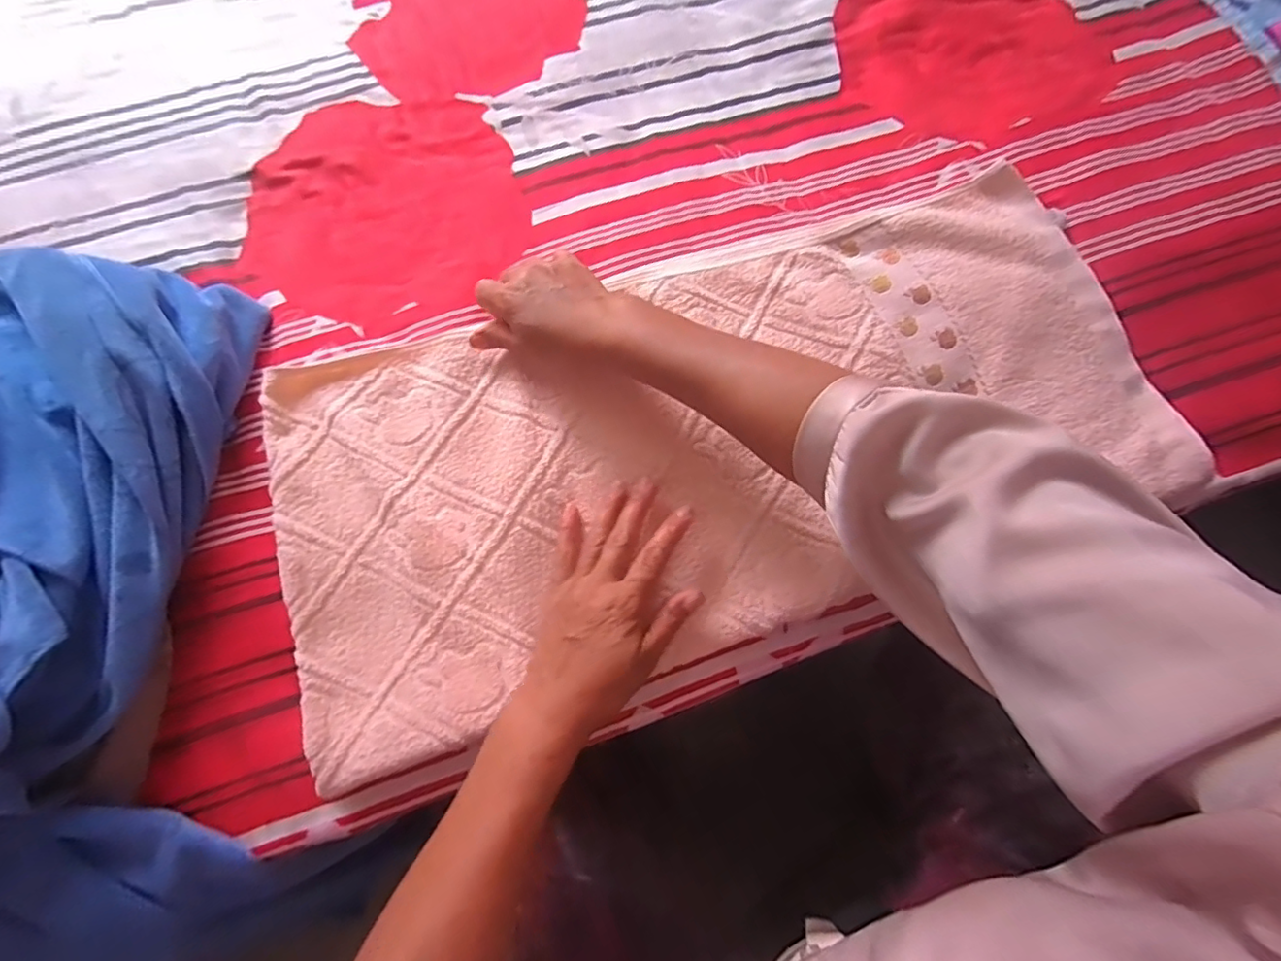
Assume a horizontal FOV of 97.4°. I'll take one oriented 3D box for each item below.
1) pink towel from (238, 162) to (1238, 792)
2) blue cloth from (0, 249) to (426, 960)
[{"bbox_3d":[0.060,-0.043,0.446,0.688,0.036,0.315,-21,73,-5],"label":"pink towel"},{"bbox_3d":[-0.405,0.101,0.410,0.281,0.187,0.498,-18,74,-4],"label":"blue cloth"}]

